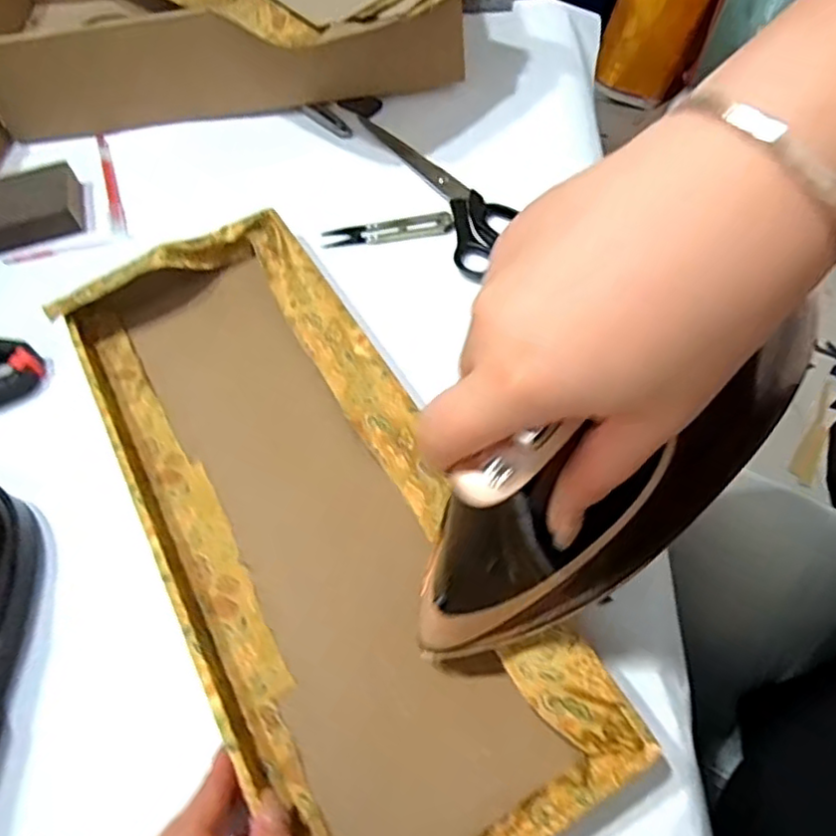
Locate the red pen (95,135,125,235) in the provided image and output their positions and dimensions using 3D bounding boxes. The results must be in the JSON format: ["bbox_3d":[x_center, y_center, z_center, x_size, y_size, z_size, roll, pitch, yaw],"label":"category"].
[{"bbox_3d":[-0.276,-0.212,0.585,0.009,0.010,0.145,-19,58,-10],"label":"red pen"}]

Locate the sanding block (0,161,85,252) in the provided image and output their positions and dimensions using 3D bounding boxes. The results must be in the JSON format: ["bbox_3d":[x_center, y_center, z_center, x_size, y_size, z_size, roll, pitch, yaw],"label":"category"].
[{"bbox_3d":[-0.338,-0.180,0.550,0.098,0.035,0.066,-15,57,-5],"label":"sanding block"}]

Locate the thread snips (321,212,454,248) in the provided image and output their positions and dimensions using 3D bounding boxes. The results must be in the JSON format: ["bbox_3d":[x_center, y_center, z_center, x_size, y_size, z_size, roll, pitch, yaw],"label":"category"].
[{"bbox_3d":[-0.024,-0.149,0.513,0.101,0.013,0.023,-5,57,2],"label":"thread snips"}]

